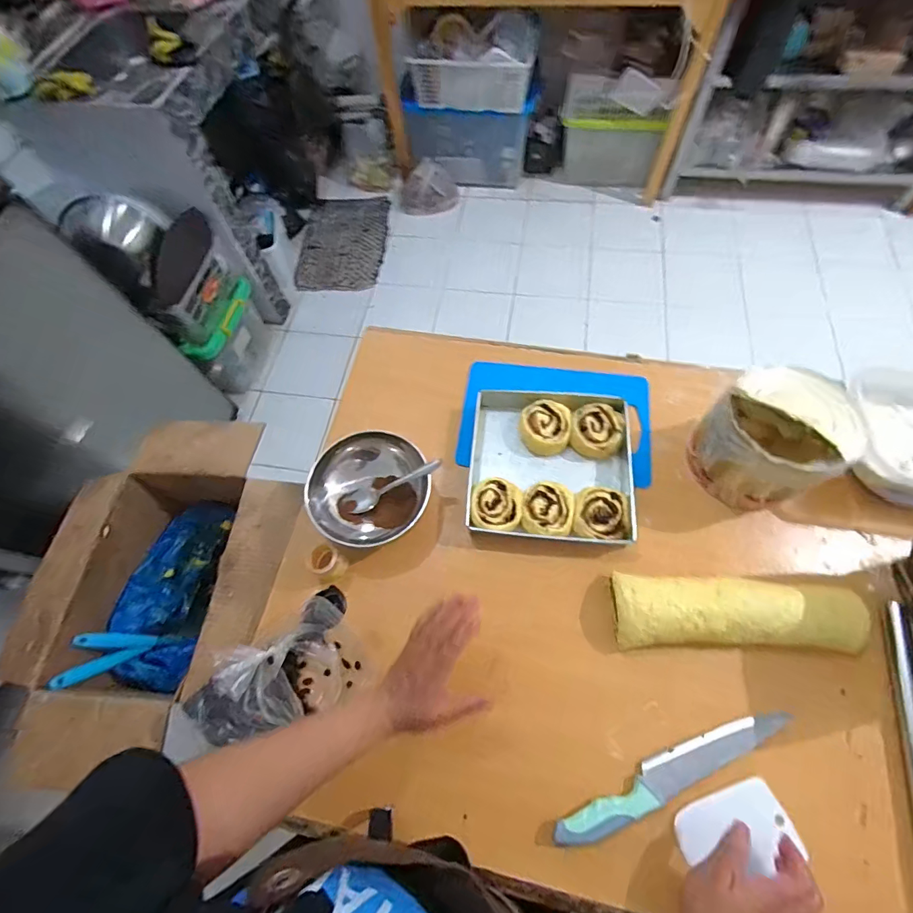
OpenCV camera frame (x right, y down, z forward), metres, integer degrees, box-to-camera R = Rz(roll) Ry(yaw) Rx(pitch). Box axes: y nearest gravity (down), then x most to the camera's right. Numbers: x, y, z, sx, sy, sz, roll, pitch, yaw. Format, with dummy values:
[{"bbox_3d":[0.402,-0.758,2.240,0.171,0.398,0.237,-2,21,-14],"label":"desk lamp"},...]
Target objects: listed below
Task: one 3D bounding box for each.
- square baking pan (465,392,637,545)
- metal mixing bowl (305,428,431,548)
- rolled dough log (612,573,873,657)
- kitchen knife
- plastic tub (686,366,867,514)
[{"bbox_3d":[0.139,0.009,0.661,0.239,0.037,0.237,4,65,6],"label":"square baking pan"},{"bbox_3d":[-0.124,0.051,0.631,0.171,0.080,0.156,-22,65,-7],"label":"metal mixing bowl"},{"bbox_3d":[0.336,0.195,0.548,0.268,0.058,0.090,0,65,3],"label":"rolled dough log"},{"bbox_3d":[0.248,0.357,0.489,0.297,0.021,0.038,-24,65,-8],"label":"kitchen knife"},{"bbox_3d":[0.414,-0.021,0.585,0.136,0.167,0.145,-1,65,3],"label":"plastic tub"}]

